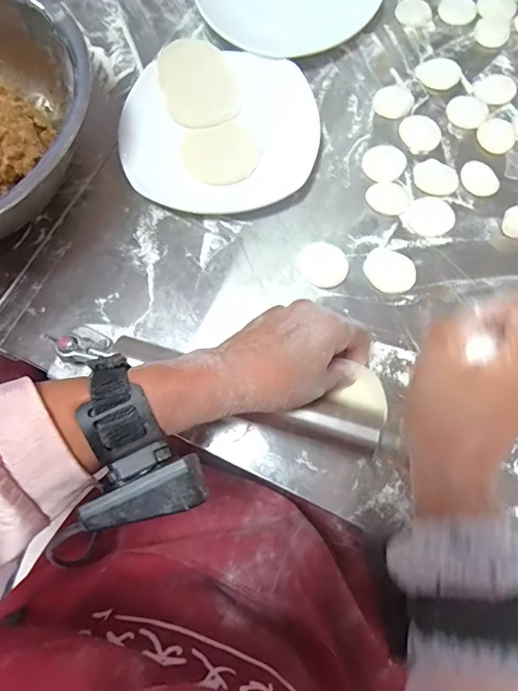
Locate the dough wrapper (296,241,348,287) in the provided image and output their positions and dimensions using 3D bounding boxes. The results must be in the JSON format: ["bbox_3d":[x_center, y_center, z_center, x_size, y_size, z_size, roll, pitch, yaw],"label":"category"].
[{"bbox_3d":[0.056,-0.071,0.395,0.040,0.004,0.044,0,72,0],"label":"dough wrapper"}]

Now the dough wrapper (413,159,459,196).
[{"bbox_3d":[0.165,-0.157,0.424,0.041,0.004,0.039,0,72,0],"label":"dough wrapper"}]

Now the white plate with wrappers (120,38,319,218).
[{"bbox_3d":[-0.036,-0.204,0.432,0.175,0.021,0.173,0,72,0],"label":"white plate with wrappers"}]

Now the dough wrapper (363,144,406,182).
[{"bbox_3d":[0.118,-0.172,0.429,0.039,0.005,0.038,0,72,0],"label":"dough wrapper"}]

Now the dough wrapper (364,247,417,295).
[{"bbox_3d":[0.113,-0.065,0.394,0.044,0.004,0.041,0,72,0],"label":"dough wrapper"}]

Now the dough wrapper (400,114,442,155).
[{"bbox_3d":[0.157,-0.207,0.441,0.037,0.004,0.042,-15,72,-5],"label":"dough wrapper"}]

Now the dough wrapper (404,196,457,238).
[{"bbox_3d":[0.155,-0.117,0.411,0.040,0.004,0.042,37,76,11],"label":"dough wrapper"}]

